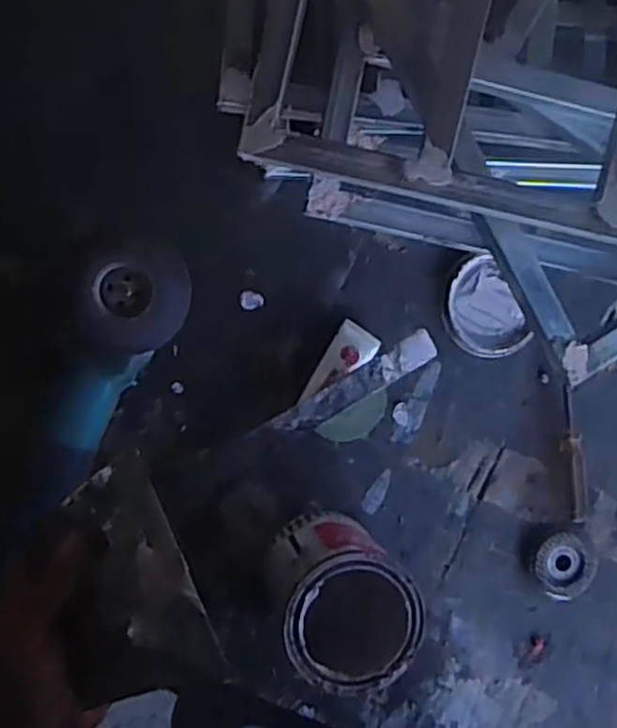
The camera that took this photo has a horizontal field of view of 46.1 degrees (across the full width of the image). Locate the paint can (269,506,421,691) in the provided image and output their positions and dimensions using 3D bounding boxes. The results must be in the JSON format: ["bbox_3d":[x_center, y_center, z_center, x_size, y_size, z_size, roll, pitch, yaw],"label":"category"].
[{"bbox_3d":[0.028,0.191,0.595,0.118,0.134,0.104,42,88,-8],"label":"paint can"}]

